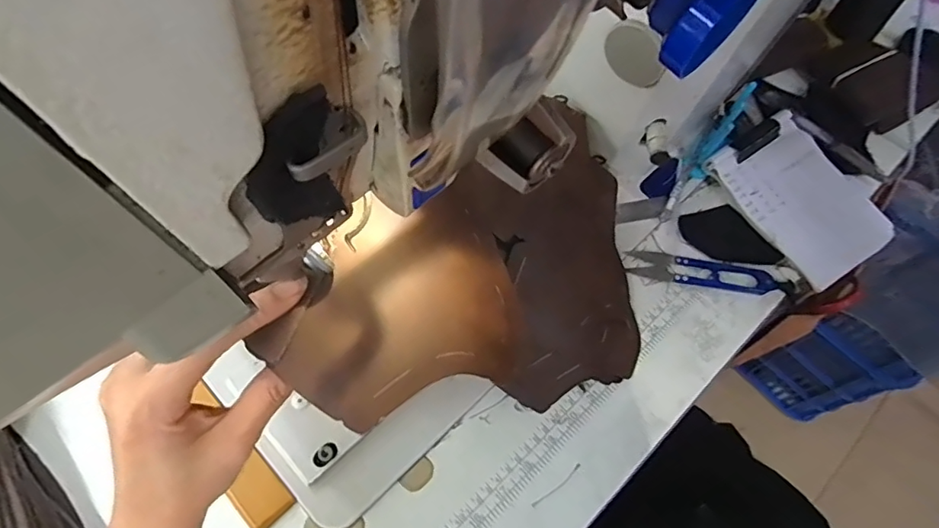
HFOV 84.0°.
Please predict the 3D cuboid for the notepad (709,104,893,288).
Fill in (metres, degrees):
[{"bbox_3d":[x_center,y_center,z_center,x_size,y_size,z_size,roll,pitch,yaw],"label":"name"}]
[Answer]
[{"bbox_3d":[0.296,-0.060,0.469,0.102,0.021,0.145,-30,66,-12],"label":"notepad"}]

